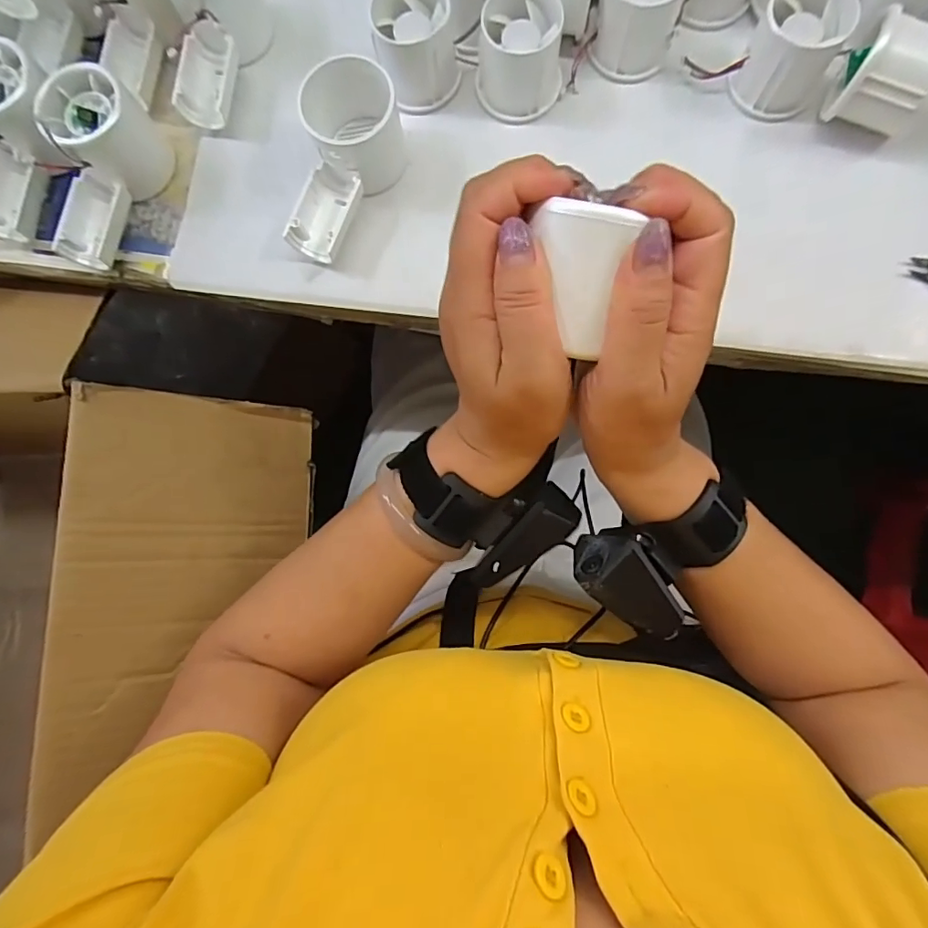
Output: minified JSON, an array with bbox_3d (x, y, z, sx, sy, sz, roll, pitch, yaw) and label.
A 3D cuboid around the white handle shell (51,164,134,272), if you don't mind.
[{"bbox_3d":[-0.248,-0.163,0.351,0.032,0.021,0.056,14,84,5],"label":"white handle shell"}]

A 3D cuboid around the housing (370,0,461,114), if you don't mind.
[{"bbox_3d":[-0.031,-0.277,0.348,0.051,0.045,0.056,-12,82,2],"label":"housing"}]

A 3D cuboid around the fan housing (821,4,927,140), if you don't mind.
[{"bbox_3d":[0.260,-0.233,0.319,0.055,0.049,0.046,25,85,6],"label":"fan housing"}]

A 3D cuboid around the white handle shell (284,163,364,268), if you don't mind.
[{"bbox_3d":[-0.090,-0.166,0.348,0.034,0.020,0.058,21,85,6],"label":"white handle shell"}]

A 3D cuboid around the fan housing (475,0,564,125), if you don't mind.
[{"bbox_3d":[0.037,-0.269,0.346,0.055,0.046,0.055,-1,83,4],"label":"fan housing"}]

